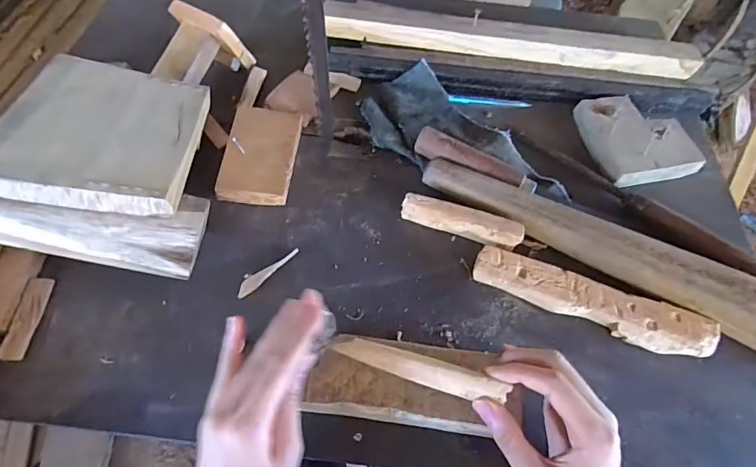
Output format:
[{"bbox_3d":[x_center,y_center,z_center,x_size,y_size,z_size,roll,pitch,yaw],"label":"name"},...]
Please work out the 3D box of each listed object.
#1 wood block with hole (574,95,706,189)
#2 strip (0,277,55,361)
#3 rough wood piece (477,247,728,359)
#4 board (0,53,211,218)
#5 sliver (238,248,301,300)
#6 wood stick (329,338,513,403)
[{"bbox_3d":[0.292,-0.115,0.511,0.111,0.028,0.120,-13,59,-12],"label":"wood block with hole"},{"bbox_3d":[-0.287,0.068,0.364,0.019,0.004,0.070,13,52,-23],"label":"strip"},{"bbox_3d":[0.189,0.063,0.399,0.206,0.021,0.037,19,58,9],"label":"rough wood piece"},{"bbox_3d":[-0.240,-0.091,0.397,0.143,0.021,0.169,8,48,-15],"label":"board"},{"bbox_3d":[-0.100,0.034,0.403,0.012,0.007,0.066,36,62,18],"label":"sliver"},{"bbox_3d":[0.029,0.097,0.316,0.123,0.009,0.016,13,57,13],"label":"wood stick"}]

